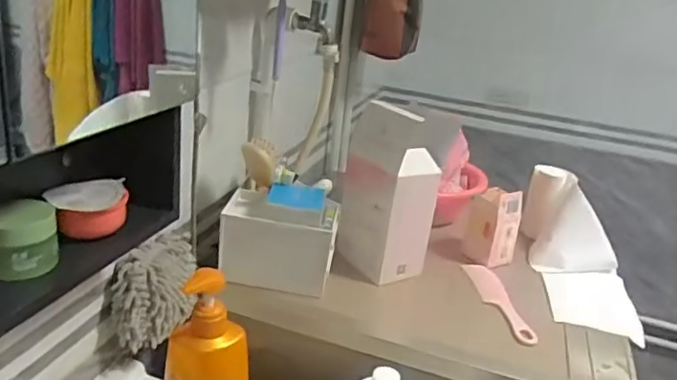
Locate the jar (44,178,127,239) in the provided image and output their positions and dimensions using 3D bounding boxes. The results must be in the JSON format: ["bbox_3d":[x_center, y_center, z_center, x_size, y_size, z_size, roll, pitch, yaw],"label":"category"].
[{"bbox_3d":[-0.252,0.015,0.577,0.072,0.037,0.070,1,22,-16],"label":"jar"}]

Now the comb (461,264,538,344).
[{"bbox_3d":[0.250,0.170,0.883,0.047,0.009,0.203,3,22,-10],"label":"comb"}]

